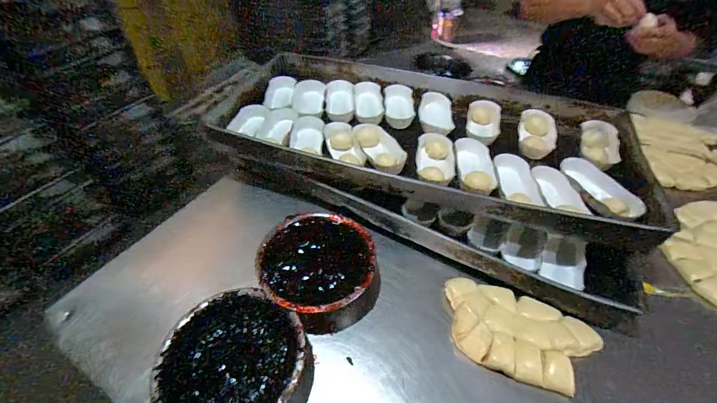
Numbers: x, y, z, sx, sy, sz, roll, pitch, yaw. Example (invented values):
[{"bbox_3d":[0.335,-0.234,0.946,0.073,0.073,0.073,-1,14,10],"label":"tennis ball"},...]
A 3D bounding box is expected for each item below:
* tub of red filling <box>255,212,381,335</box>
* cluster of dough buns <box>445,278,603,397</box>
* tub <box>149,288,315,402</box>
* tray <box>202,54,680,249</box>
[{"bbox_3d":[-0.064,0.111,0.560,0.176,0.077,0.189,0,46,0],"label":"tub of red filling"},{"bbox_3d":[0.242,0.194,0.509,0.225,0.032,0.140,12,47,12],"label":"cluster of dough buns"},{"bbox_3d":[-0.159,0.222,0.457,0.180,0.073,0.179,0,46,0],"label":"tub"},{"bbox_3d":[0.152,-0.169,0.750,0.805,0.086,0.440,13,48,11],"label":"tray"}]

